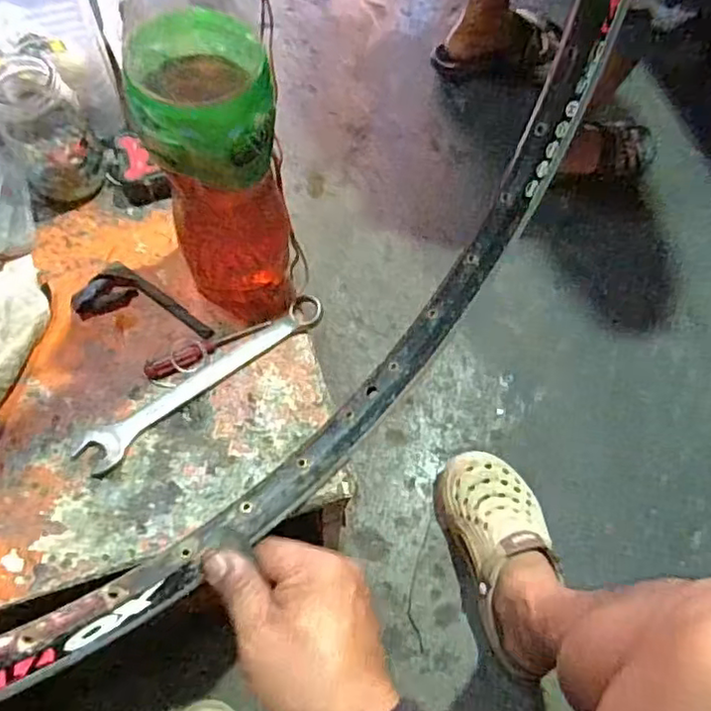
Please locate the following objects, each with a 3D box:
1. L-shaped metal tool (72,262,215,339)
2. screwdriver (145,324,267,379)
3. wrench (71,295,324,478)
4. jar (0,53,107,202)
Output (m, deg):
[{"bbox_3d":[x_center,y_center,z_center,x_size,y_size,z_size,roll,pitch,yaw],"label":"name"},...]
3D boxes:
[{"bbox_3d":[-0.159,-0.044,0.490,0.105,0.012,0.047,12,66,2],"label":"L-shaped metal tool"},{"bbox_3d":[-0.113,-0.004,0.478,0.093,0.012,0.014,-21,69,-12],"label":"screwdriver"},{"bbox_3d":[-0.110,0.018,0.469,0.202,0.010,0.030,-34,72,-17],"label":"wrench"},{"bbox_3d":[-0.240,-0.177,0.493,0.059,0.097,0.064,1,66,-3],"label":"jar"}]

